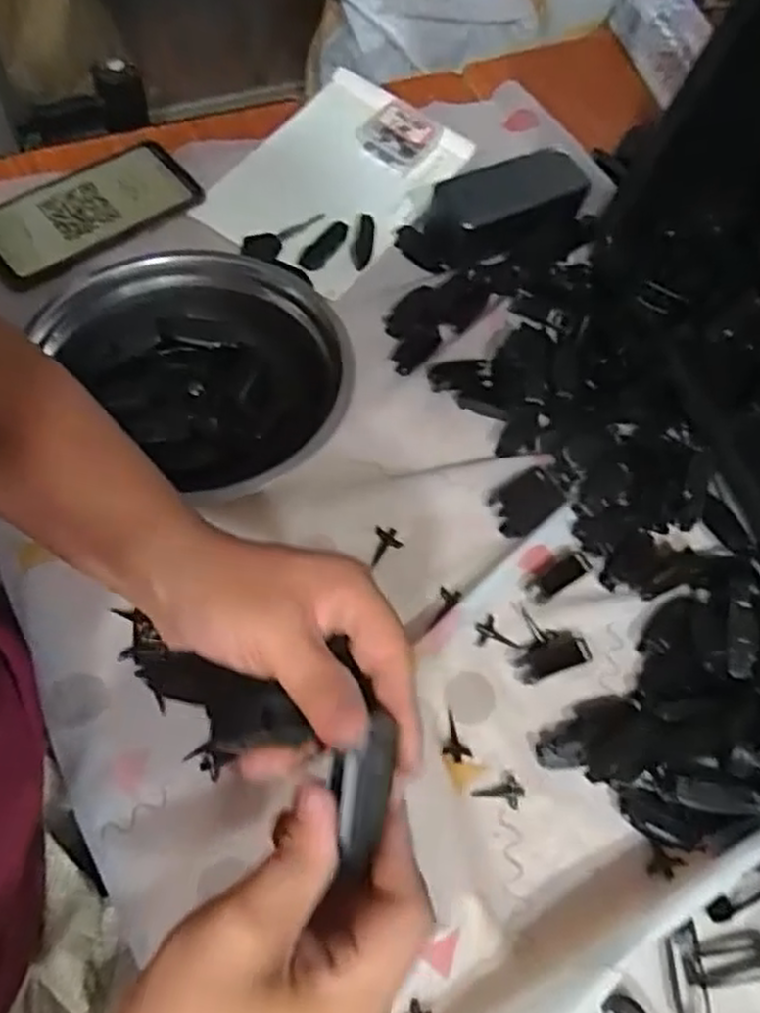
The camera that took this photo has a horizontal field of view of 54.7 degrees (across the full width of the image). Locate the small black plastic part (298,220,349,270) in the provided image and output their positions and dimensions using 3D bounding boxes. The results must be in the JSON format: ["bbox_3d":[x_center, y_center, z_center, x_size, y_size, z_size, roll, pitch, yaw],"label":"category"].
[{"bbox_3d":[-0.047,-0.211,0.594,0.021,0.011,0.049,30,64,8],"label":"small black plastic part"}]

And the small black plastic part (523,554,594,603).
[{"bbox_3d":[0.121,0.048,0.496,0.047,0.004,0.016,-29,71,-20],"label":"small black plastic part"}]

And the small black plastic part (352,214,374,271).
[{"bbox_3d":[-0.013,-0.215,0.598,0.016,0.012,0.051,10,63,-3],"label":"small black plastic part"}]

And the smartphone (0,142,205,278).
[{"bbox_3d":[-0.226,-0.234,0.576,0.164,0.013,0.076,-33,78,-21],"label":"smartphone"}]

